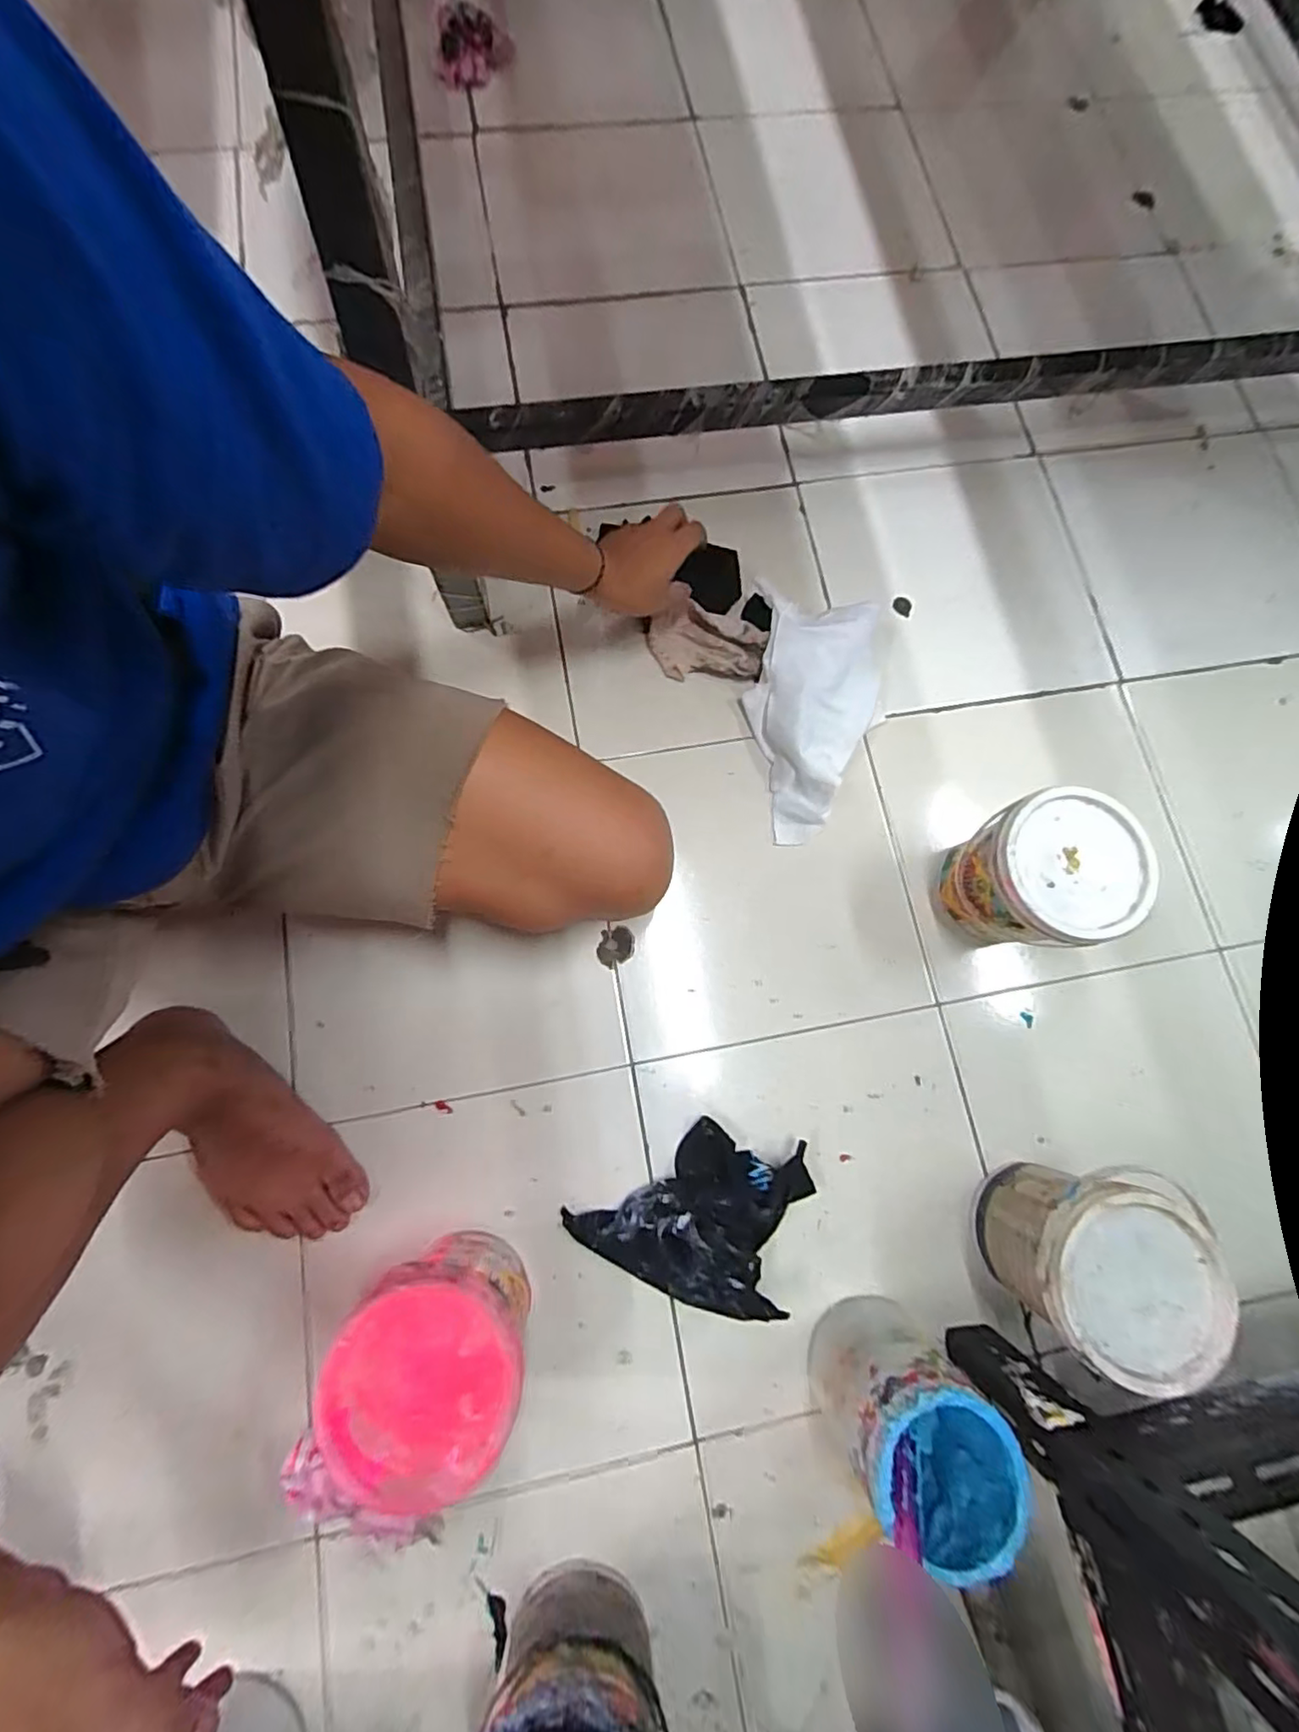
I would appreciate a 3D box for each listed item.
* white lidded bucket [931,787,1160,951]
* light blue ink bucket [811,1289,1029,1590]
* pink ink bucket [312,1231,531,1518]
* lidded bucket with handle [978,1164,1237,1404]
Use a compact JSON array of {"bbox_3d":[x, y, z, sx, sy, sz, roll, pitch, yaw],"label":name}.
[{"bbox_3d":[0.345,0.012,0.547,0.125,0.130,0.117,0,76,-1],"label":"white lidded bucket"},{"bbox_3d":[0.184,0.401,0.441,0.098,0.139,0.095,0,76,-1],"label":"light blue ink bucket"},{"bbox_3d":[-0.148,0.349,0.446,0.118,0.131,0.130,33,78,5],"label":"pink ink bucket"},{"bbox_3d":[0.339,0.305,0.479,0.127,0.126,0.120,0,76,-1],"label":"lidded bucket with handle"}]

